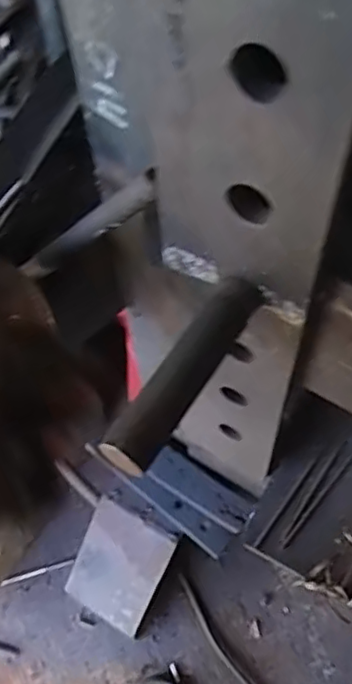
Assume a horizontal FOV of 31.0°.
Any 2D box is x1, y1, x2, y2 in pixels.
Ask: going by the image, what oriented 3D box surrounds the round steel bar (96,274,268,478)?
[{"bbox_3d":[0.008,0.018,0.440,0.032,0.032,0.162,31,66,20],"label":"round steel bar"}]

